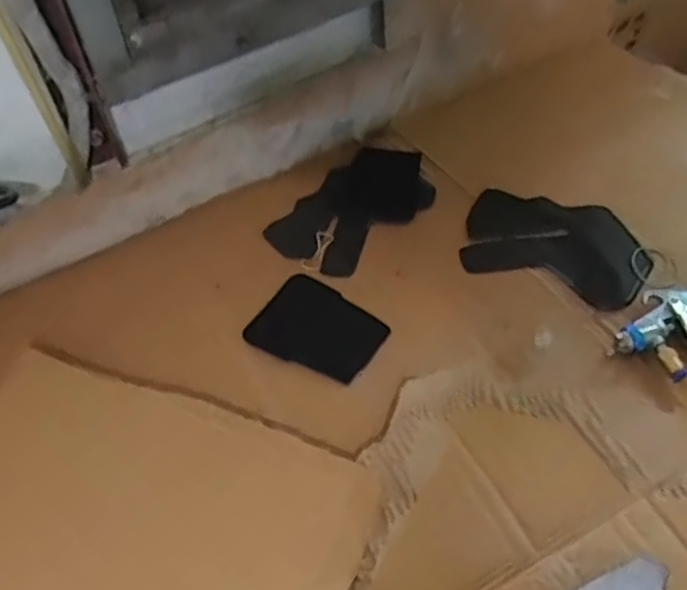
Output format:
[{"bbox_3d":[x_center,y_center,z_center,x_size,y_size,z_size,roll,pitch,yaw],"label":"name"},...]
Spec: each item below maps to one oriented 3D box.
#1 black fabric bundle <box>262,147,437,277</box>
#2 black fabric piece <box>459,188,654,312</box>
[{"bbox_3d":[0.016,-0.105,0.803,0.200,0.022,0.124,-39,61,-23],"label":"black fabric bundle"},{"bbox_3d":[0.225,-0.055,0.735,0.184,0.012,0.127,13,55,12],"label":"black fabric piece"}]

